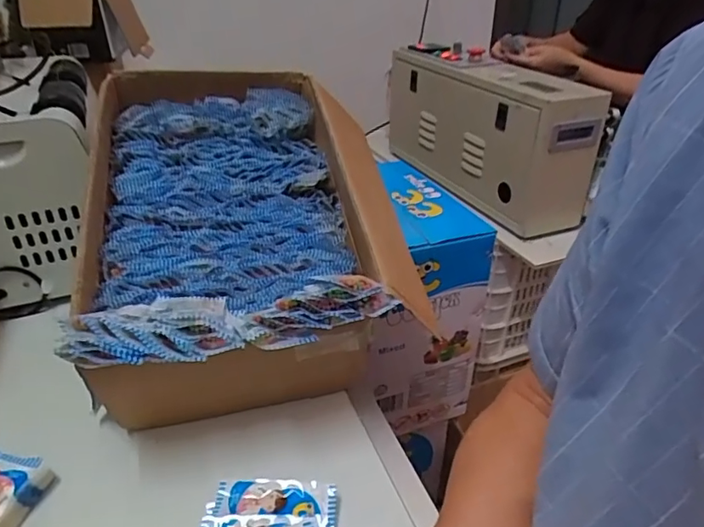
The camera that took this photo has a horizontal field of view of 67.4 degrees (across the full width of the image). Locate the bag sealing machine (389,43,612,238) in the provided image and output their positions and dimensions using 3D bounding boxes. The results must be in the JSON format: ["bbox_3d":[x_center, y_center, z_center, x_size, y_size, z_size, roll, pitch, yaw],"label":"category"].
[{"bbox_3d":[0.264,-0.326,1.187,0.177,0.250,0.670,-9,32,-15],"label":"bag sealing machine"}]

